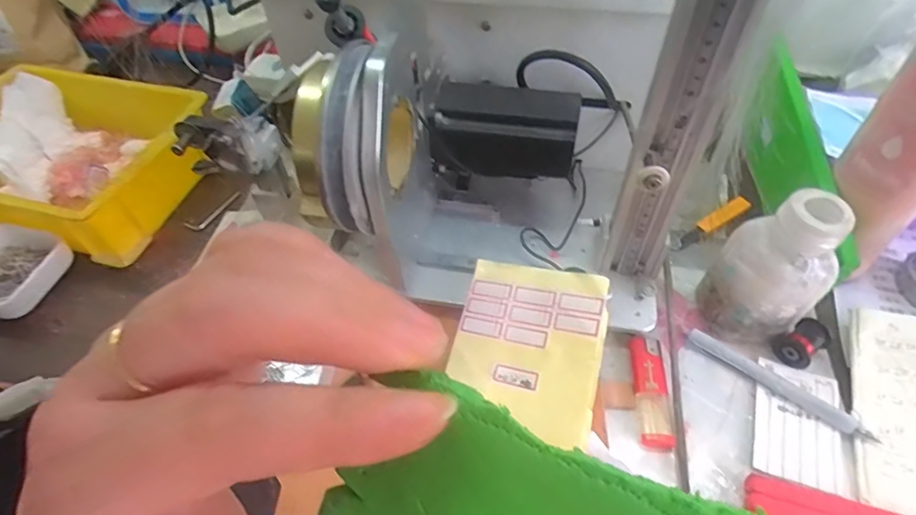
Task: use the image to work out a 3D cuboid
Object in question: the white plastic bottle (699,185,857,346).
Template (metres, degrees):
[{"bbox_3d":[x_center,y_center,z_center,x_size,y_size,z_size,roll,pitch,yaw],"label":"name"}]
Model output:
[{"bbox_3d":[0.229,0.010,0.381,0.063,0.126,0.057,-1,52,3],"label":"white plastic bottle"}]

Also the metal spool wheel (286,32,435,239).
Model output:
[{"bbox_3d":[-0.064,-0.084,0.364,0.066,0.139,0.152,8,53,10],"label":"metal spool wheel"}]

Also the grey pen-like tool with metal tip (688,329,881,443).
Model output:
[{"bbox_3d":[0.232,0.091,0.379,0.129,0.010,0.012,31,60,25],"label":"grey pen-like tool with metal tip"}]

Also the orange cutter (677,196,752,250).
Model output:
[{"bbox_3d":[0.237,-0.031,0.487,0.081,0.011,0.017,-34,56,-1],"label":"orange cutter"}]

